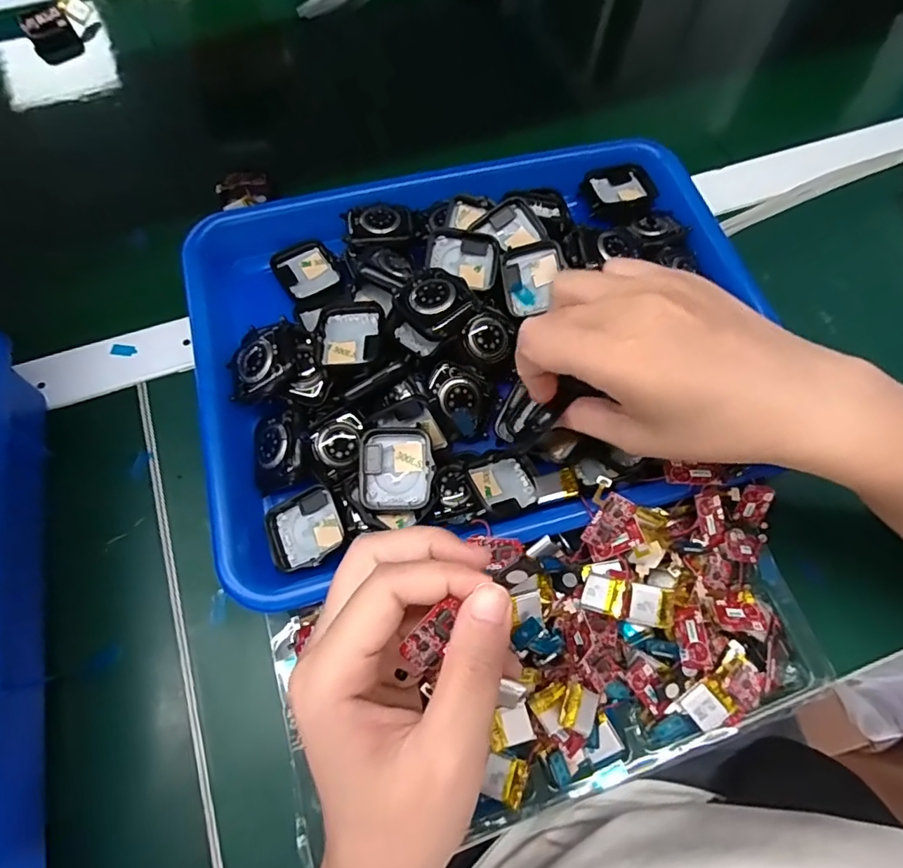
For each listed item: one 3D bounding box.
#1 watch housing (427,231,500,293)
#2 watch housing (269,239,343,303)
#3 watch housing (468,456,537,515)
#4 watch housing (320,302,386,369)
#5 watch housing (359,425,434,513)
[{"bbox_3d":[0.007,-0.102,0.314,0.040,0.006,0.035,3,86,-2],"label":"watch housing"},{"bbox_3d":[-0.090,-0.102,0.338,0.036,0.009,0.040,-27,69,-11],"label":"watch housing"},{"bbox_3d":[0.028,0.028,0.280,0.038,0.010,0.032,-15,55,-31],"label":"watch housing"},{"bbox_3d":[-0.054,-0.054,0.291,0.035,0.012,0.040,-3,66,-1],"label":"watch housing"},{"bbox_3d":[-0.028,0.018,0.272,0.036,0.012,0.042,-4,67,-2],"label":"watch housing"}]

